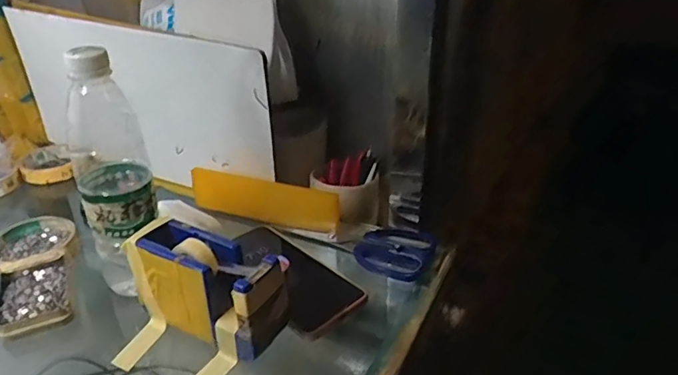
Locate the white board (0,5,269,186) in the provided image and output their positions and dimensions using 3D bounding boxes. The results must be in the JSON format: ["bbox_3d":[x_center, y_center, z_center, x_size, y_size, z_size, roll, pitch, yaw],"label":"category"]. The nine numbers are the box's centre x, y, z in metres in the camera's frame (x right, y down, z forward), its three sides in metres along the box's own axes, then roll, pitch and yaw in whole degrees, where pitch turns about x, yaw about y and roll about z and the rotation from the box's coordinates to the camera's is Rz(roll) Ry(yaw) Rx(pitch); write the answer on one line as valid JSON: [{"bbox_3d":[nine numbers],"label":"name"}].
[{"bbox_3d":[-0.258,-0.109,0.656,0.412,0.189,0.015,16,37,24],"label":"white board"}]

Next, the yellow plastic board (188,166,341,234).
[{"bbox_3d":[-0.087,0.015,0.608,0.182,0.052,0.013,8,31,18],"label":"yellow plastic board"}]

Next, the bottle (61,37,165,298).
[{"bbox_3d":[-0.202,-0.009,0.461,0.077,0.217,0.065,10,31,19],"label":"bottle"}]

